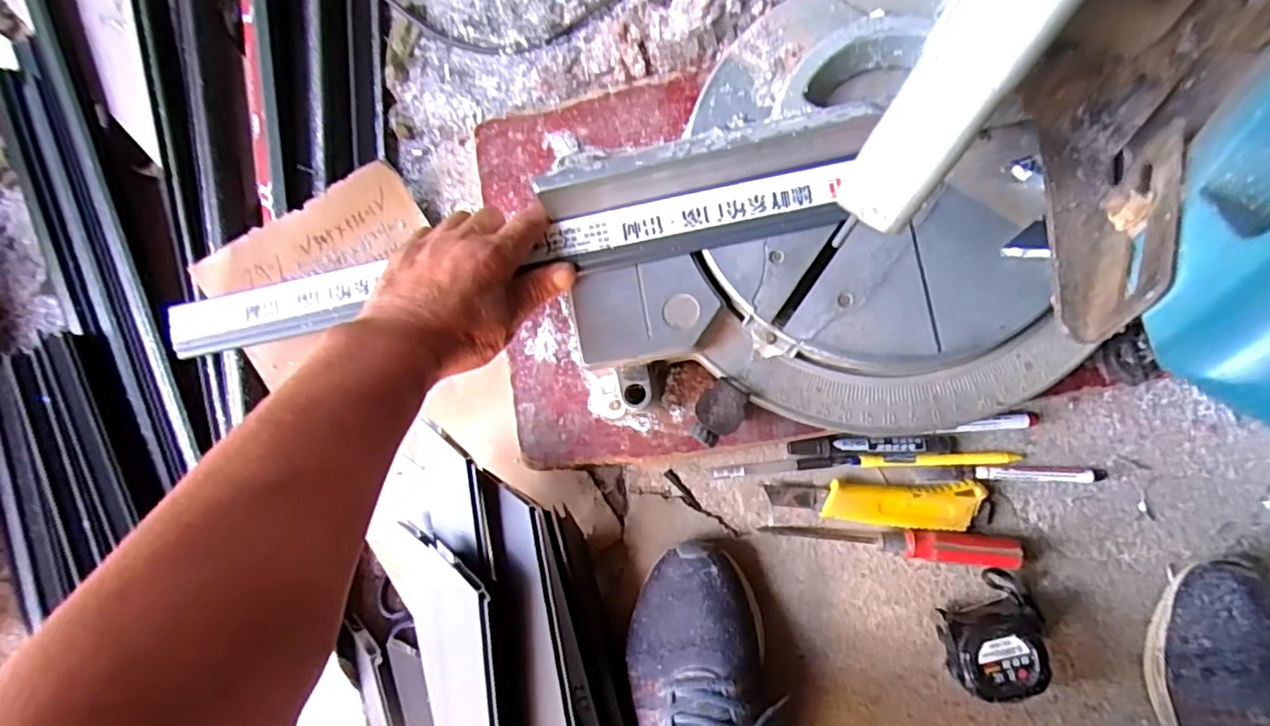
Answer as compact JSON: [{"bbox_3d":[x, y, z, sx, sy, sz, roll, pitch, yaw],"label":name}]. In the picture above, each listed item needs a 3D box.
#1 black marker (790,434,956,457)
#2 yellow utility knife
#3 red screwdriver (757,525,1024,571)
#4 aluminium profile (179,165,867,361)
[{"bbox_3d":[0.197,0.068,0.500,0.136,0.011,0.016,-3,87,8],"label":"black marker"},{"bbox_3d":[0.201,0.117,0.496,0.175,0.014,0.036,-1,87,8],"label":"yellow utility knife"},{"bbox_3d":[0.207,0.146,0.491,0.191,0.019,0.024,2,87,8],"label":"red screwdriver"},{"bbox_3d":[-0.099,-0.071,0.438,0.497,0.020,0.041,-10,86,4],"label":"aluminium profile"}]

